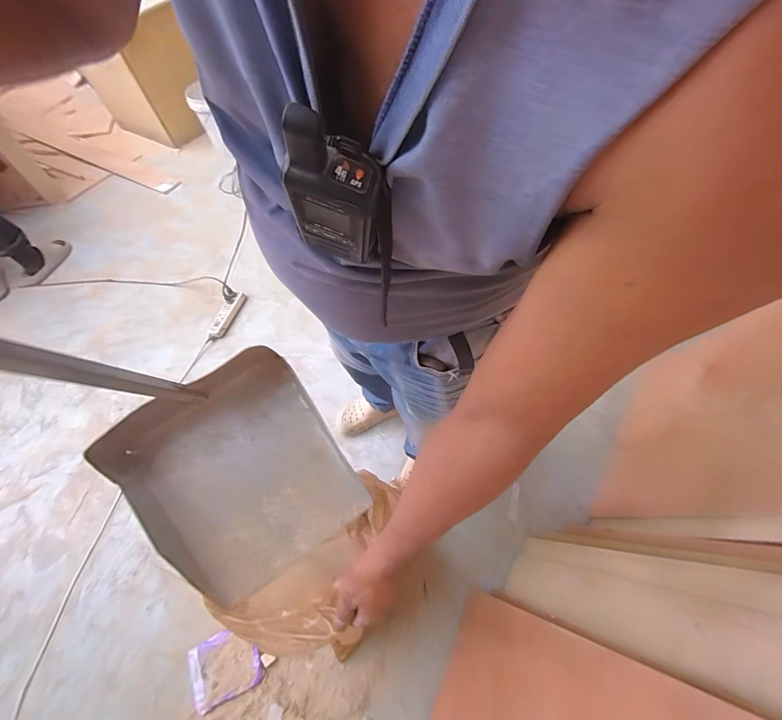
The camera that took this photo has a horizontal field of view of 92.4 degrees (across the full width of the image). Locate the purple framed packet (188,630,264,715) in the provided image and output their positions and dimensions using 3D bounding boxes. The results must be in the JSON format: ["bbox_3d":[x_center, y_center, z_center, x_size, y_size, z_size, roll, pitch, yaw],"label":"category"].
[{"bbox_3d":[-0.432,0.793,0.974,0.183,0.012,0.150,-30,60,-5],"label":"purple framed packet"}]

